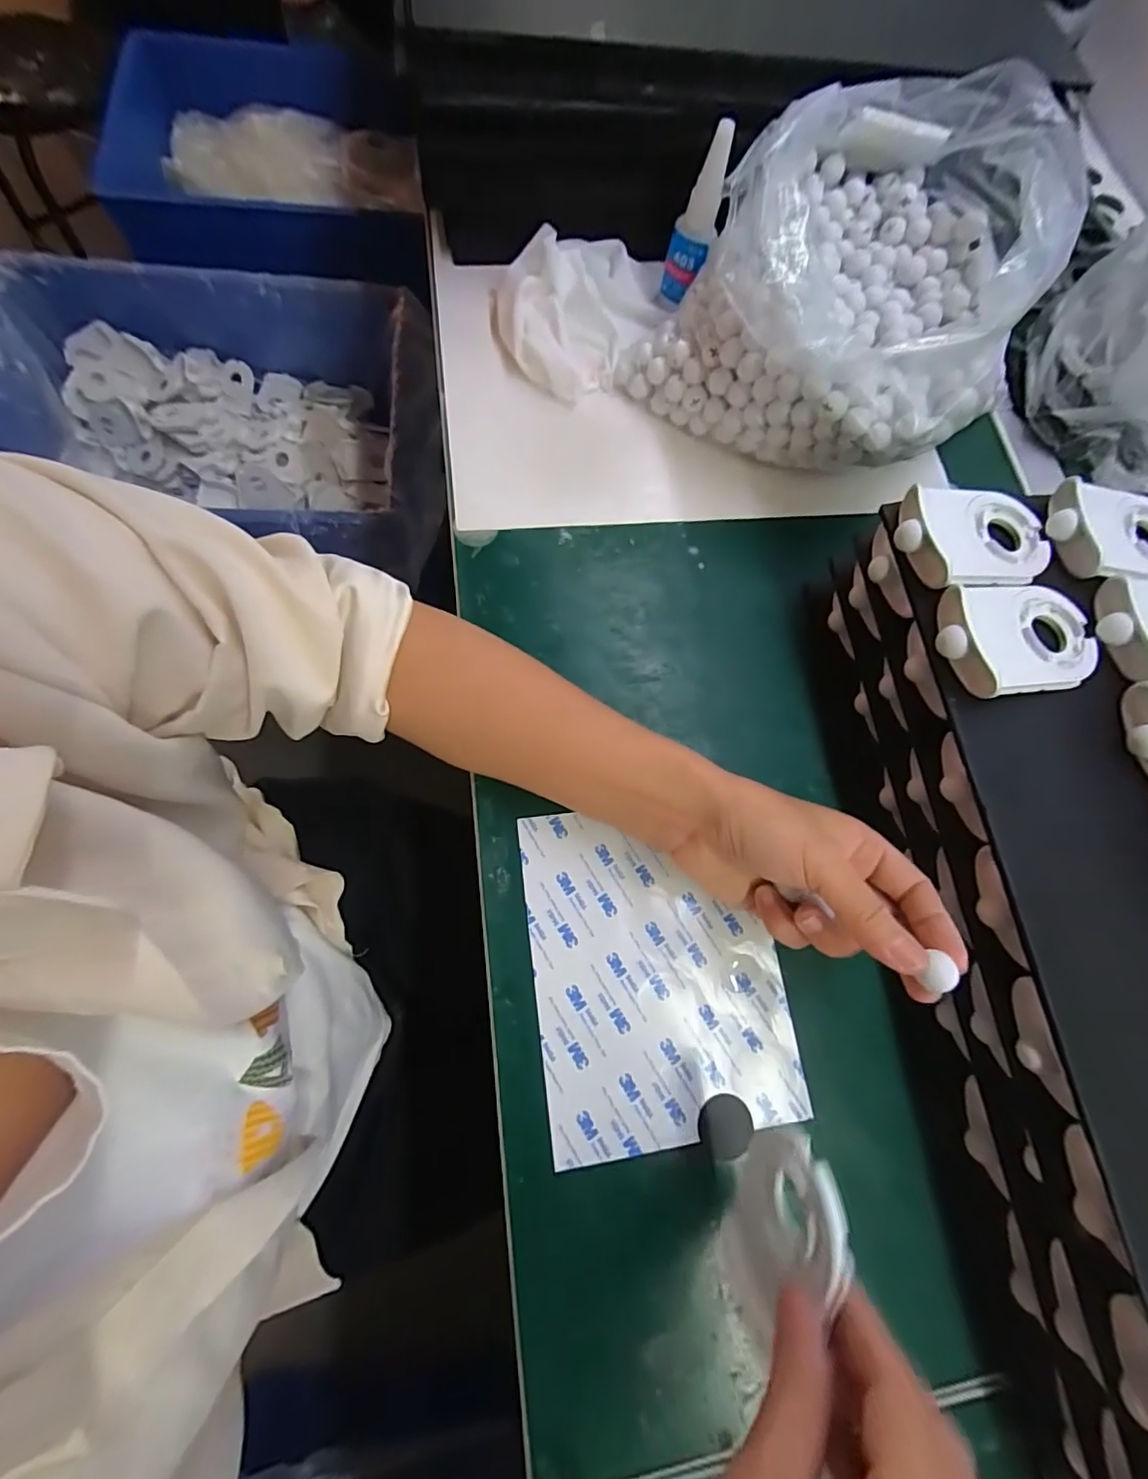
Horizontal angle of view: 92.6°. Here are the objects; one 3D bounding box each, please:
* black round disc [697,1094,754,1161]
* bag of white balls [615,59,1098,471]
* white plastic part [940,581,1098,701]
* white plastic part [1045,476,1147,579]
[{"bbox_3d":[0.078,0.198,0.280,0.028,0.005,0.026,2,73,-6],"label":"black round disc"},{"bbox_3d":[0.199,-0.309,0.376,0.214,0.135,0.248,42,72,7],"label":"bag of white balls"},{"bbox_3d":[0.229,-0.053,0.278,0.089,0.018,0.058,-7,74,-8],"label":"white plastic part"},{"bbox_3d":[0.309,-0.115,0.306,0.090,0.019,0.057,0,73,-6],"label":"white plastic part"}]

